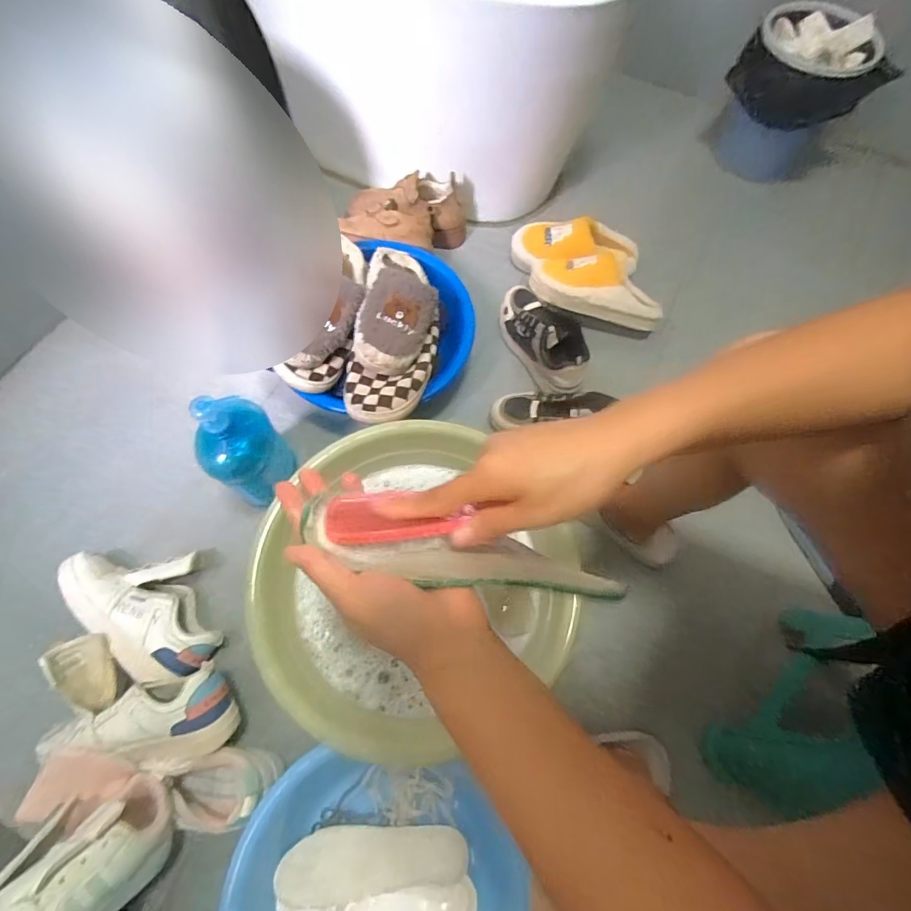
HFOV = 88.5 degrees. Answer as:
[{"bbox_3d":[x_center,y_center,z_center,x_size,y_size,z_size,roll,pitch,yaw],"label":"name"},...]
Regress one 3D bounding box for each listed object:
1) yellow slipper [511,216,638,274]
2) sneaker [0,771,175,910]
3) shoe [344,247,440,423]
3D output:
[{"bbox_3d":[0.239,-0.407,0.926,0.250,0.084,0.093,8,67,1],"label":"yellow slipper"},{"bbox_3d":[-0.379,0.405,0.442,0.112,0.229,0.080,37,101,13],"label":"sneaker"},{"bbox_3d":[-0.090,-0.206,0.721,0.125,0.079,0.319,8,67,1],"label":"shoe"}]

